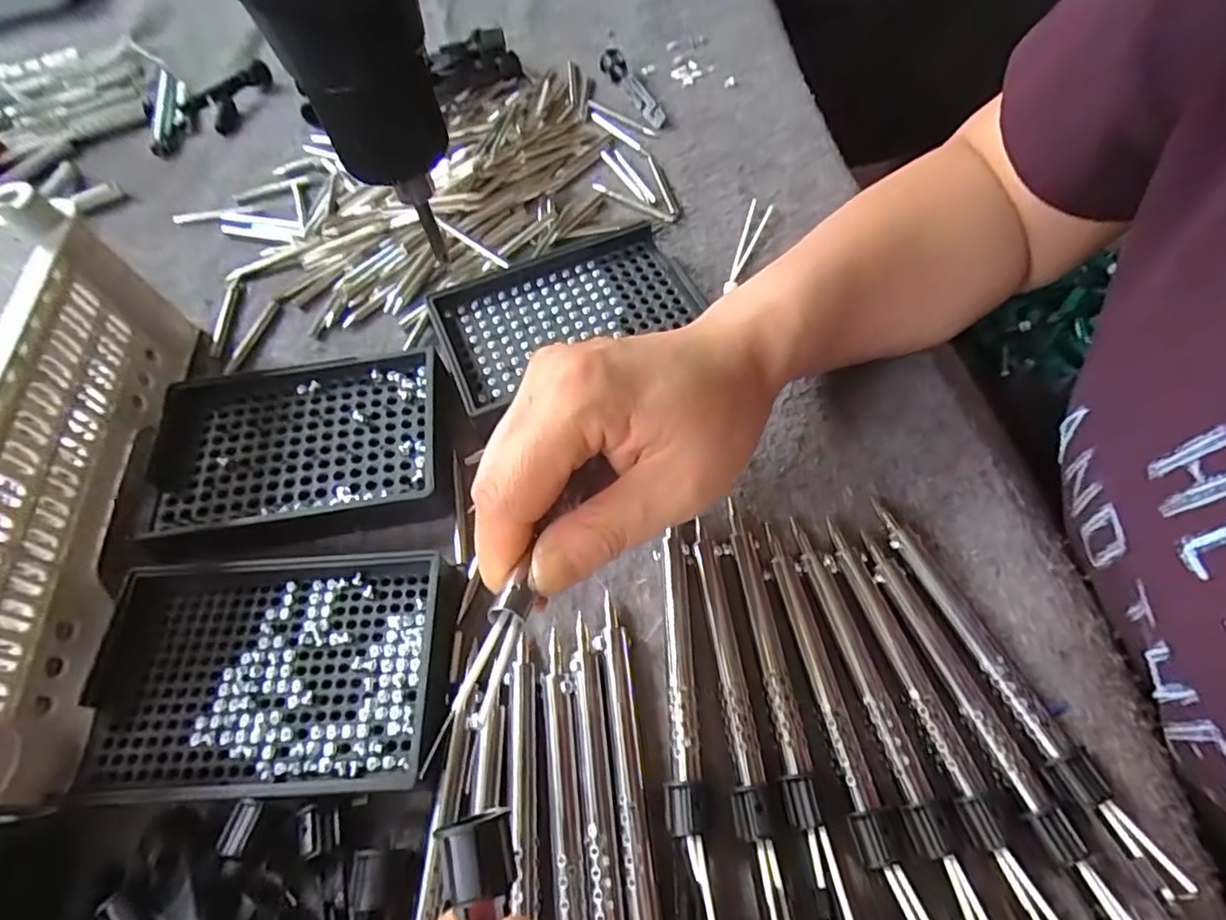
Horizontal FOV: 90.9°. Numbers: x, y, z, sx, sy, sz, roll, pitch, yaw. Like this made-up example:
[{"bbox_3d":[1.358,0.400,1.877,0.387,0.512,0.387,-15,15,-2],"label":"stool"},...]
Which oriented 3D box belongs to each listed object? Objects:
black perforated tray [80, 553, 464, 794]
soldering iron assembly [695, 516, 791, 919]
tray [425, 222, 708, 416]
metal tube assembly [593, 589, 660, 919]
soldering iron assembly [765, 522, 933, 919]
[{"bbox_3d":[-0.141,0.084,0.245,0.147,0.018,0.089,-2,59,0],"label":"black perforated tray"},{"bbox_3d":[0.049,0.112,0.222,0.014,0.013,0.182,-7,59,-3],"label":"soldering iron assembly"},{"bbox_3d":[-0.027,-0.083,0.337,0.140,0.019,0.080,-25,62,-13],"label":"tray"},{"bbox_3d":[0.007,0.120,0.223,0.012,0.010,0.138,-6,59,-3],"label":"metal tube assembly"},{"bbox_3d":[0.087,0.112,0.220,0.016,0.016,0.193,-11,60,-5],"label":"soldering iron assembly"}]

